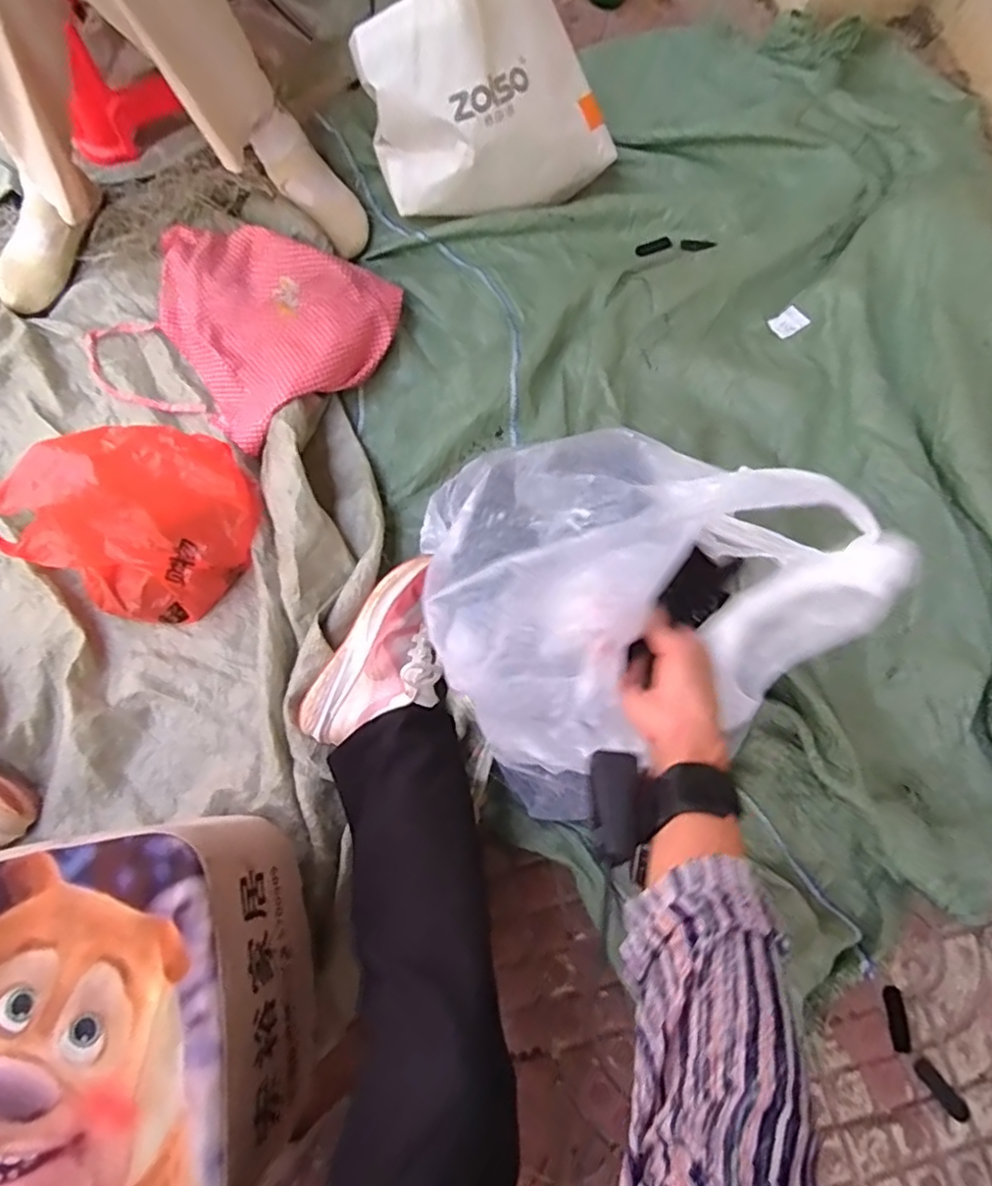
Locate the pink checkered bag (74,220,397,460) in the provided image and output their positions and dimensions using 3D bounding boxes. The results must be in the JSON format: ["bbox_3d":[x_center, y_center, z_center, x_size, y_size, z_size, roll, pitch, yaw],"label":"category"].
[{"bbox_3d":[-0.345,-0.351,0.826,0.370,0.071,0.286,26,73,7],"label":"pink checkered bag"}]

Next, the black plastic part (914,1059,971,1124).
[{"bbox_3d":[0.431,0.481,0.599,0.018,0.004,0.058,-38,76,-12],"label":"black plastic part"}]

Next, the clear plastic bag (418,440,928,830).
[{"bbox_3d":[0.088,-0.035,0.587,0.318,0.261,0.367,-28,74,-10],"label":"clear plastic bag"}]

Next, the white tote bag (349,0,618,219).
[{"bbox_3d":[-0.009,-0.647,0.812,0.299,0.213,0.168,-23,73,-8],"label":"white tote bag"}]

